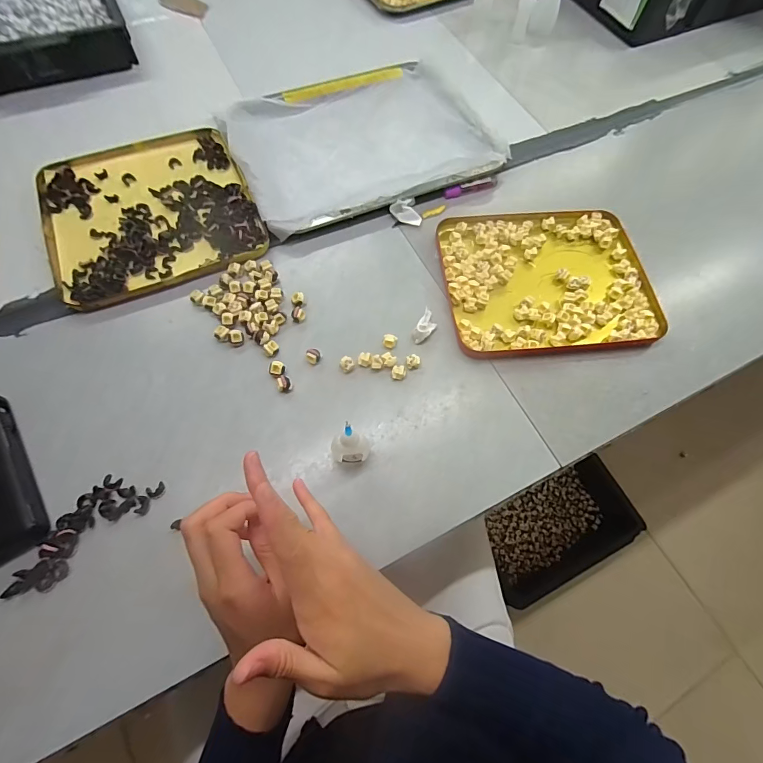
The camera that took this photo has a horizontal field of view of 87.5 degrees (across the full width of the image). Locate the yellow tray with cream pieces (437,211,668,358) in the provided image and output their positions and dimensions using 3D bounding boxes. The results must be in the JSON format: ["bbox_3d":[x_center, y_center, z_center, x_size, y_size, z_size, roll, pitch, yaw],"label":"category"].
[{"bbox_3d":[0.201,-0.129,0.494,0.244,0.020,0.200,-4,67,-4],"label":"yellow tray with cream pieces"}]

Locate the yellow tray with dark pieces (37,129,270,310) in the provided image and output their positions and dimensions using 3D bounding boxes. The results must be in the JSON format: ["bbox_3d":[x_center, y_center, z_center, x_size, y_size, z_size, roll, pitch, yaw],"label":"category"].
[{"bbox_3d":[-0.289,-0.218,0.502,0.237,0.016,0.236,-22,69,-11],"label":"yellow tray with dark pieces"}]

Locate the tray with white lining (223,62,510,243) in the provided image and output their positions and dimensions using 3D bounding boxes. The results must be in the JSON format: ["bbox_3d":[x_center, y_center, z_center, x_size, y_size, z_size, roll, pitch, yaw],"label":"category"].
[{"bbox_3d":[-0.029,-0.344,0.562,0.349,0.026,0.261,-26,70,-13],"label":"tray with white lining"}]

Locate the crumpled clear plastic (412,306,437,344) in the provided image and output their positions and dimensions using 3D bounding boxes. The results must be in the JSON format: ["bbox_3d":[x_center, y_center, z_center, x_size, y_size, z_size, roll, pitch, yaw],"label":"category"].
[{"bbox_3d":[0.050,-0.062,0.453,0.019,0.018,0.038,31,69,11],"label":"crumpled clear plastic"}]

